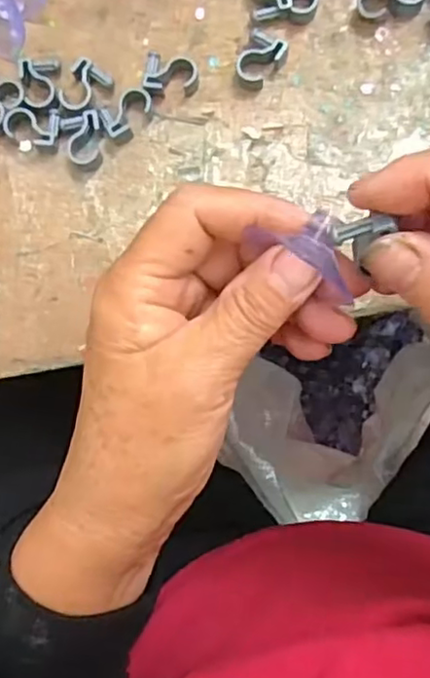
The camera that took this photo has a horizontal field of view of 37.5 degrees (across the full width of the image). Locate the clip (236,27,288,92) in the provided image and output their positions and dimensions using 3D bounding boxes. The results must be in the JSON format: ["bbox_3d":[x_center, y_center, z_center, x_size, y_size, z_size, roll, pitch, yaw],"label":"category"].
[{"bbox_3d":[0.020,-0.129,0.292,0.018,0.011,0.025,34,89,5],"label":"clip"}]

